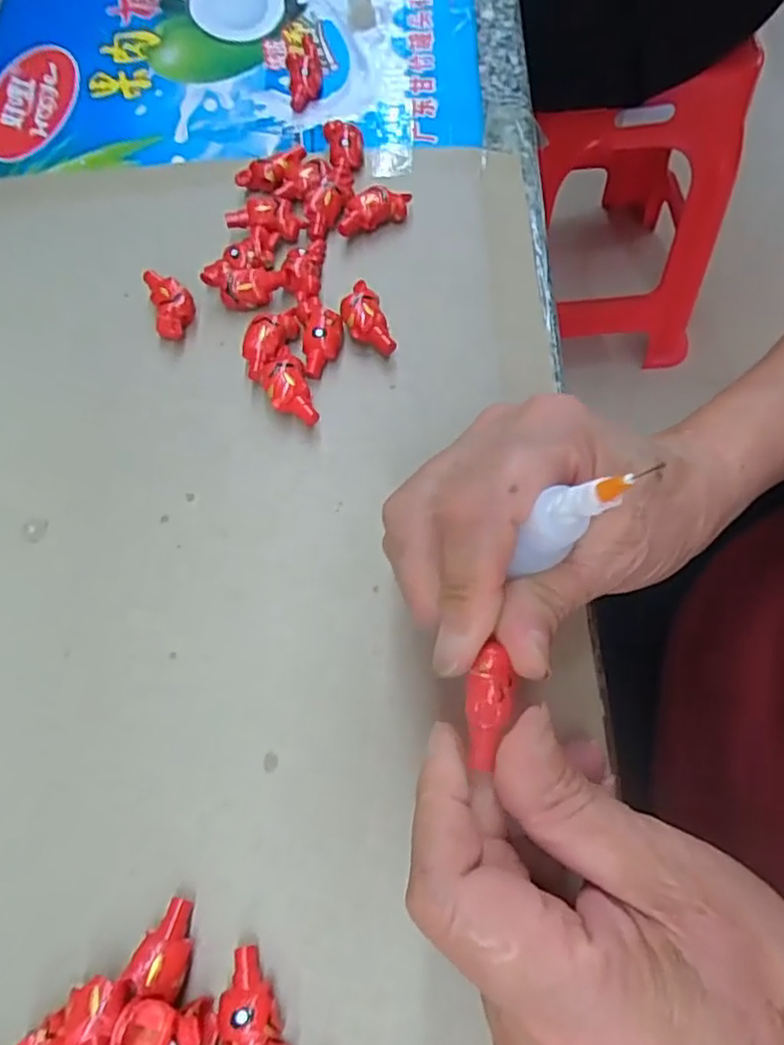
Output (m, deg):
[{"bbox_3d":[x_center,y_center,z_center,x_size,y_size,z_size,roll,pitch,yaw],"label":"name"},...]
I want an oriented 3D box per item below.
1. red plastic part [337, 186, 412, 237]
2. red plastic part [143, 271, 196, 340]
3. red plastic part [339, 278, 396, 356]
[{"bbox_3d":[-0.009,-0.149,0.315,0.037,0.016,0.014,-25,68,-9],"label":"red plastic part"},{"bbox_3d":[-0.100,-0.099,0.299,0.018,0.015,0.036,-17,67,-6],"label":"red plastic part"},{"bbox_3d":[-0.012,-0.089,0.289,0.017,0.015,0.037,-18,67,-6],"label":"red plastic part"}]

